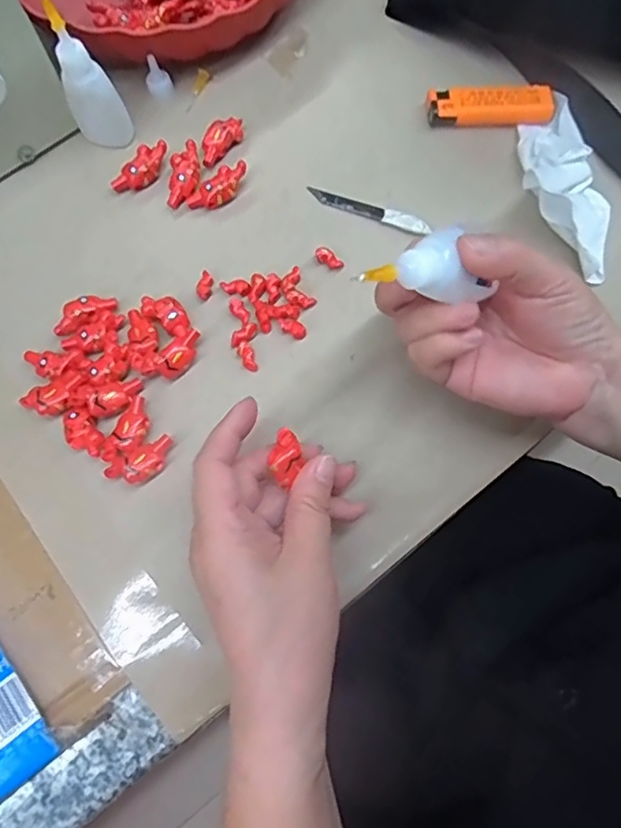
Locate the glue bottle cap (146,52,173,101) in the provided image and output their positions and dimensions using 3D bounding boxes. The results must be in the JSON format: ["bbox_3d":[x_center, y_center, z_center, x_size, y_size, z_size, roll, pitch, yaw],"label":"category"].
[{"bbox_3d":[-0.103,-0.225,0.377,0.016,0.022,0.015,0,74,1],"label":"glue bottle cap"}]

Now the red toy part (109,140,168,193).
[{"bbox_3d":[-0.109,-0.158,0.361,0.019,0.011,0.040,31,76,9],"label":"red toy part"}]

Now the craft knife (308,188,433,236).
[{"bbox_3d":[0.037,-0.128,0.354,0.080,0.005,0.010,22,75,7],"label":"craft knife"}]

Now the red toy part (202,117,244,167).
[{"bbox_3d":[-0.059,-0.179,0.368,0.015,0.013,0.037,40,78,11],"label":"red toy part"}]

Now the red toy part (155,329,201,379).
[{"bbox_3d":[-0.074,-0.034,0.324,0.014,0.013,0.032,38,78,11],"label":"red toy part"}]

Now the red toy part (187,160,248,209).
[{"bbox_3d":[-0.057,-0.142,0.355,0.043,0.010,0.018,-35,76,8],"label":"red toy part"}]

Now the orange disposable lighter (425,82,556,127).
[{"bbox_3d":[0.116,-0.199,0.366,0.080,0.014,0.023,-1,74,0],"label":"orange disposable lighter"}]

